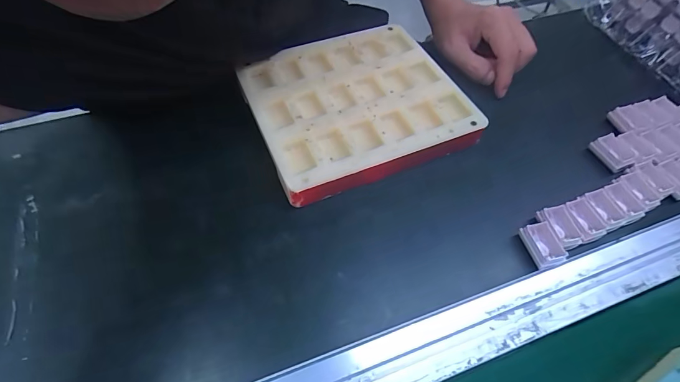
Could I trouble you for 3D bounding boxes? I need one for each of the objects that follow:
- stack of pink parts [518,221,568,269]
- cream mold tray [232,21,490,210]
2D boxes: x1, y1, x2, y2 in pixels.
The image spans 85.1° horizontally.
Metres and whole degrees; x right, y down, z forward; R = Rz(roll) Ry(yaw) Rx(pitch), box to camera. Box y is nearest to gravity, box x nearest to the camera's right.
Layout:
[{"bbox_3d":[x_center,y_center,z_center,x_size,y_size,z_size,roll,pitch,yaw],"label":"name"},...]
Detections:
[{"bbox_3d":[0.160,0.043,0.294,0.021,0.014,0.034,-11,54,-9],"label":"stack of pink parts"},{"bbox_3d":[0.014,-0.088,0.371,0.196,0.031,0.181,-22,57,-16],"label":"cream mold tray"}]

